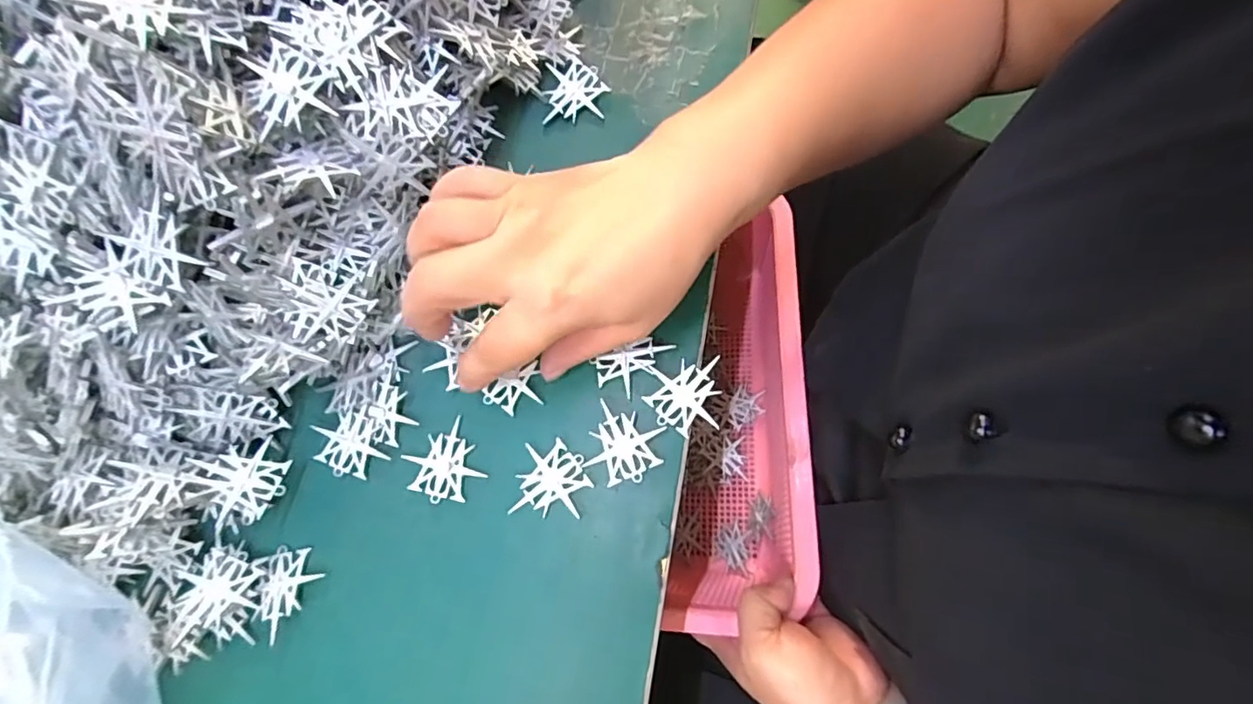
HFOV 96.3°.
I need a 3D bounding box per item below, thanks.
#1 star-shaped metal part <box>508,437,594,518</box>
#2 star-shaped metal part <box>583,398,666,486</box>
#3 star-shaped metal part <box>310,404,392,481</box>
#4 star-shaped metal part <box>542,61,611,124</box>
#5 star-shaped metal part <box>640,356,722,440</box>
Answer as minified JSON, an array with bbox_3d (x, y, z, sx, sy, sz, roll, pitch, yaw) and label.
[{"bbox_3d":[-0.035,0.060,0.264,0.034,0.004,0.033,1,79,3],"label":"star-shaped metal part"},{"bbox_3d":[-0.001,0.046,0.265,0.033,0.004,0.033,17,81,8],"label":"star-shaped metal part"},{"bbox_3d":[-0.137,0.047,0.275,0.032,0.004,0.036,-22,85,0],"label":"star-shaped metal part"},{"bbox_3d":[-0.028,-0.144,0.311,0.033,0.007,0.032,0,79,3],"label":"star-shaped metal part"},{"bbox_3d":[0.027,0.021,0.266,0.034,0.006,0.034,-5,78,2],"label":"star-shaped metal part"}]

